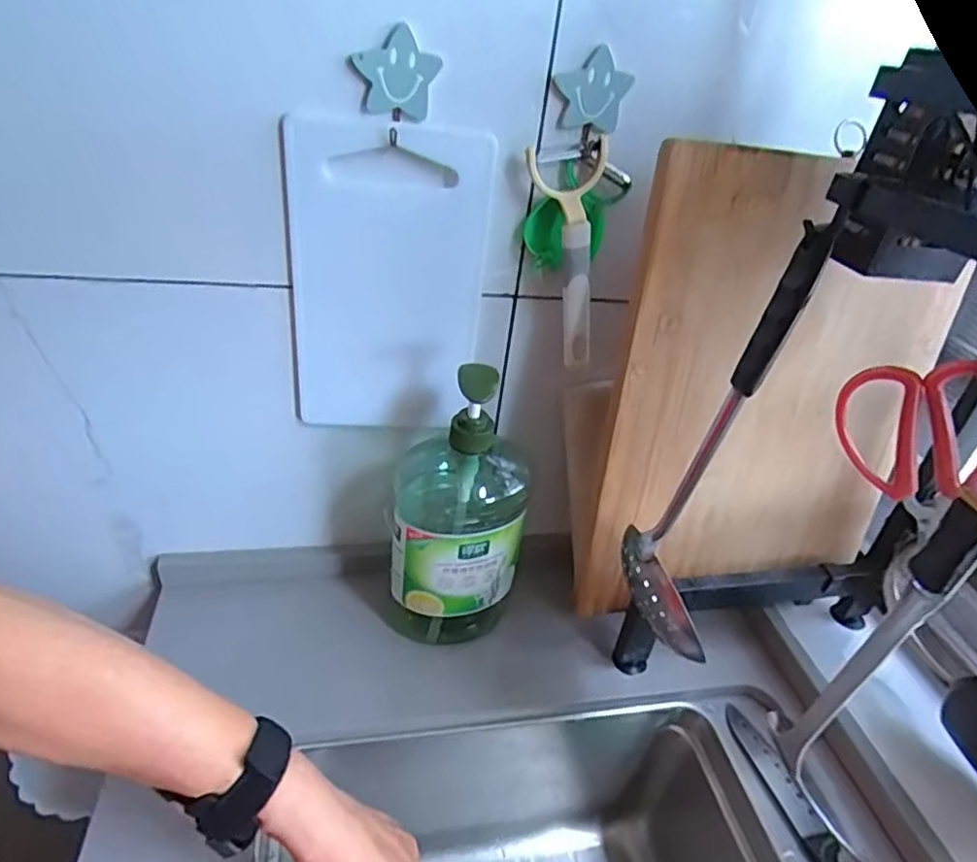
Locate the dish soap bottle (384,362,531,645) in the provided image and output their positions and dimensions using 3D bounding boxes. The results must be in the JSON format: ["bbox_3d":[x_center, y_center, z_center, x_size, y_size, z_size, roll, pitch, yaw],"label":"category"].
[{"bbox_3d":[-0.025,0.073,0.554,0.112,0.274,0.078,9,33,1],"label":"dish soap bottle"}]

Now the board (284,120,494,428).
[{"bbox_3d":[-0.080,-0.109,0.504,0.150,0.245,0.014,1,31,-12],"label":"board"}]

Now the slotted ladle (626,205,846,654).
[{"bbox_3d":[0.147,0.018,0.415,0.071,0.294,0.077,17,34,14],"label":"slotted ladle"}]

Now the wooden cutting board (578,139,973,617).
[{"bbox_3d":[0.240,-0.024,0.531,0.292,0.375,0.020,-3,25,-15],"label":"wooden cutting board"}]

